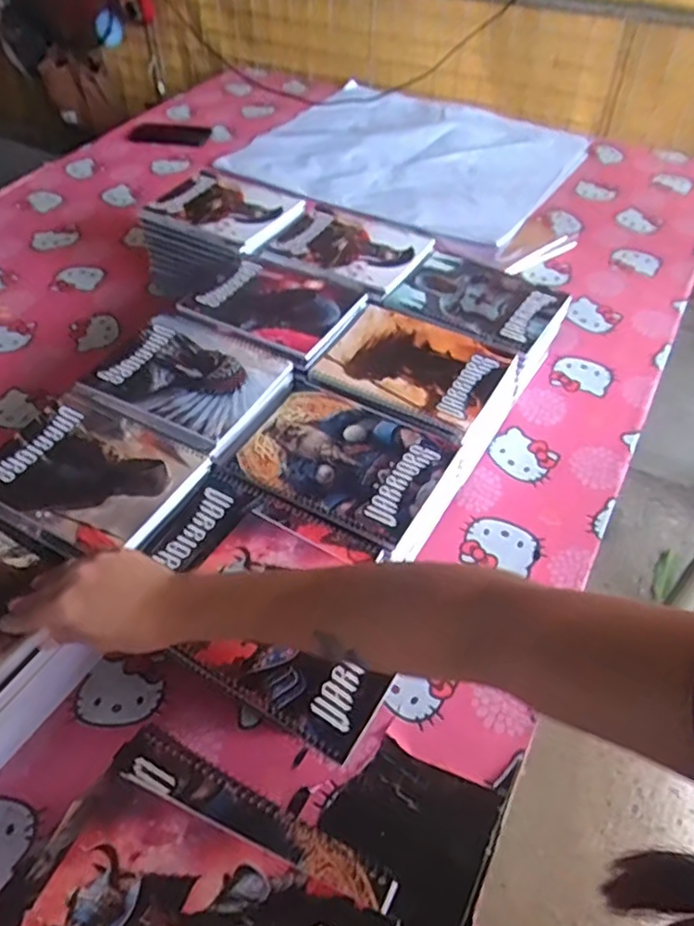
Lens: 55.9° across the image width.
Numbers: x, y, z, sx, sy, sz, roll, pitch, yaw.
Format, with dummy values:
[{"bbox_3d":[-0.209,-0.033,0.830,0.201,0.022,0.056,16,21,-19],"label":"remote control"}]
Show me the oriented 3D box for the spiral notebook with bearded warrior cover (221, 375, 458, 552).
[{"bbox_3d":[-0.005,-0.007,0.667,0.193,0.008,0.157,23,53,20],"label":"spiral notebook with bearded warrior cover"}]

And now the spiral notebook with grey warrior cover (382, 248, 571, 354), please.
[{"bbox_3d":[0.165,-0.210,0.837,0.189,0.019,0.147,25,53,21],"label":"spiral notebook with grey warrior cover"}]

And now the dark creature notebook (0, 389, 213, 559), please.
[{"bbox_3d":[-0.260,0.009,0.649,0.203,0.011,0.152,23,52,19],"label":"dark creature notebook"}]

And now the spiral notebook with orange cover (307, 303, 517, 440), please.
[{"bbox_3d":[0.076,-0.114,0.755,0.194,0.012,0.154,25,53,21],"label":"spiral notebook with orange cover"}]

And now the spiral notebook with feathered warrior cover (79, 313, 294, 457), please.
[{"bbox_3d":[-0.176,-0.099,0.740,0.207,0.011,0.160,25,53,21],"label":"spiral notebook with feathered warrior cover"}]

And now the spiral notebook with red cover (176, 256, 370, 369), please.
[{"bbox_3d":[-0.094,-0.203,0.829,0.202,0.013,0.161,23,52,19],"label":"spiral notebook with red cover"}]

